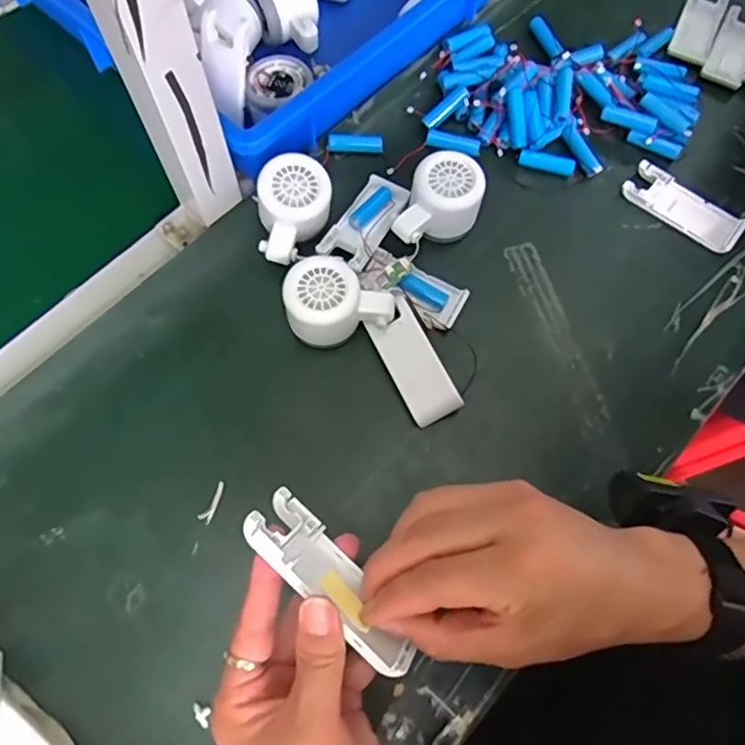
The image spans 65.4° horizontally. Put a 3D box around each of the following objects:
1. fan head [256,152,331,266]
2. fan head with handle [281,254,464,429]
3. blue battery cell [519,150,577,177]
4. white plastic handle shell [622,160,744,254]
[{"bbox_3d":[-0.062,-0.129,0.465,0.058,0.044,0.078,0,71,-2],"label":"fan head"},{"bbox_3d":[0.004,-0.029,0.452,0.157,0.041,0.068,39,76,-3],"label":"fan head with handle"},{"bbox_3d":[0.159,-0.191,0.526,0.050,0.012,0.011,15,71,3],"label":"blue battery cell"},{"bbox_3d":[0.271,-0.144,0.506,0.102,0.011,0.041,37,74,11],"label":"white plastic handle shell"}]

